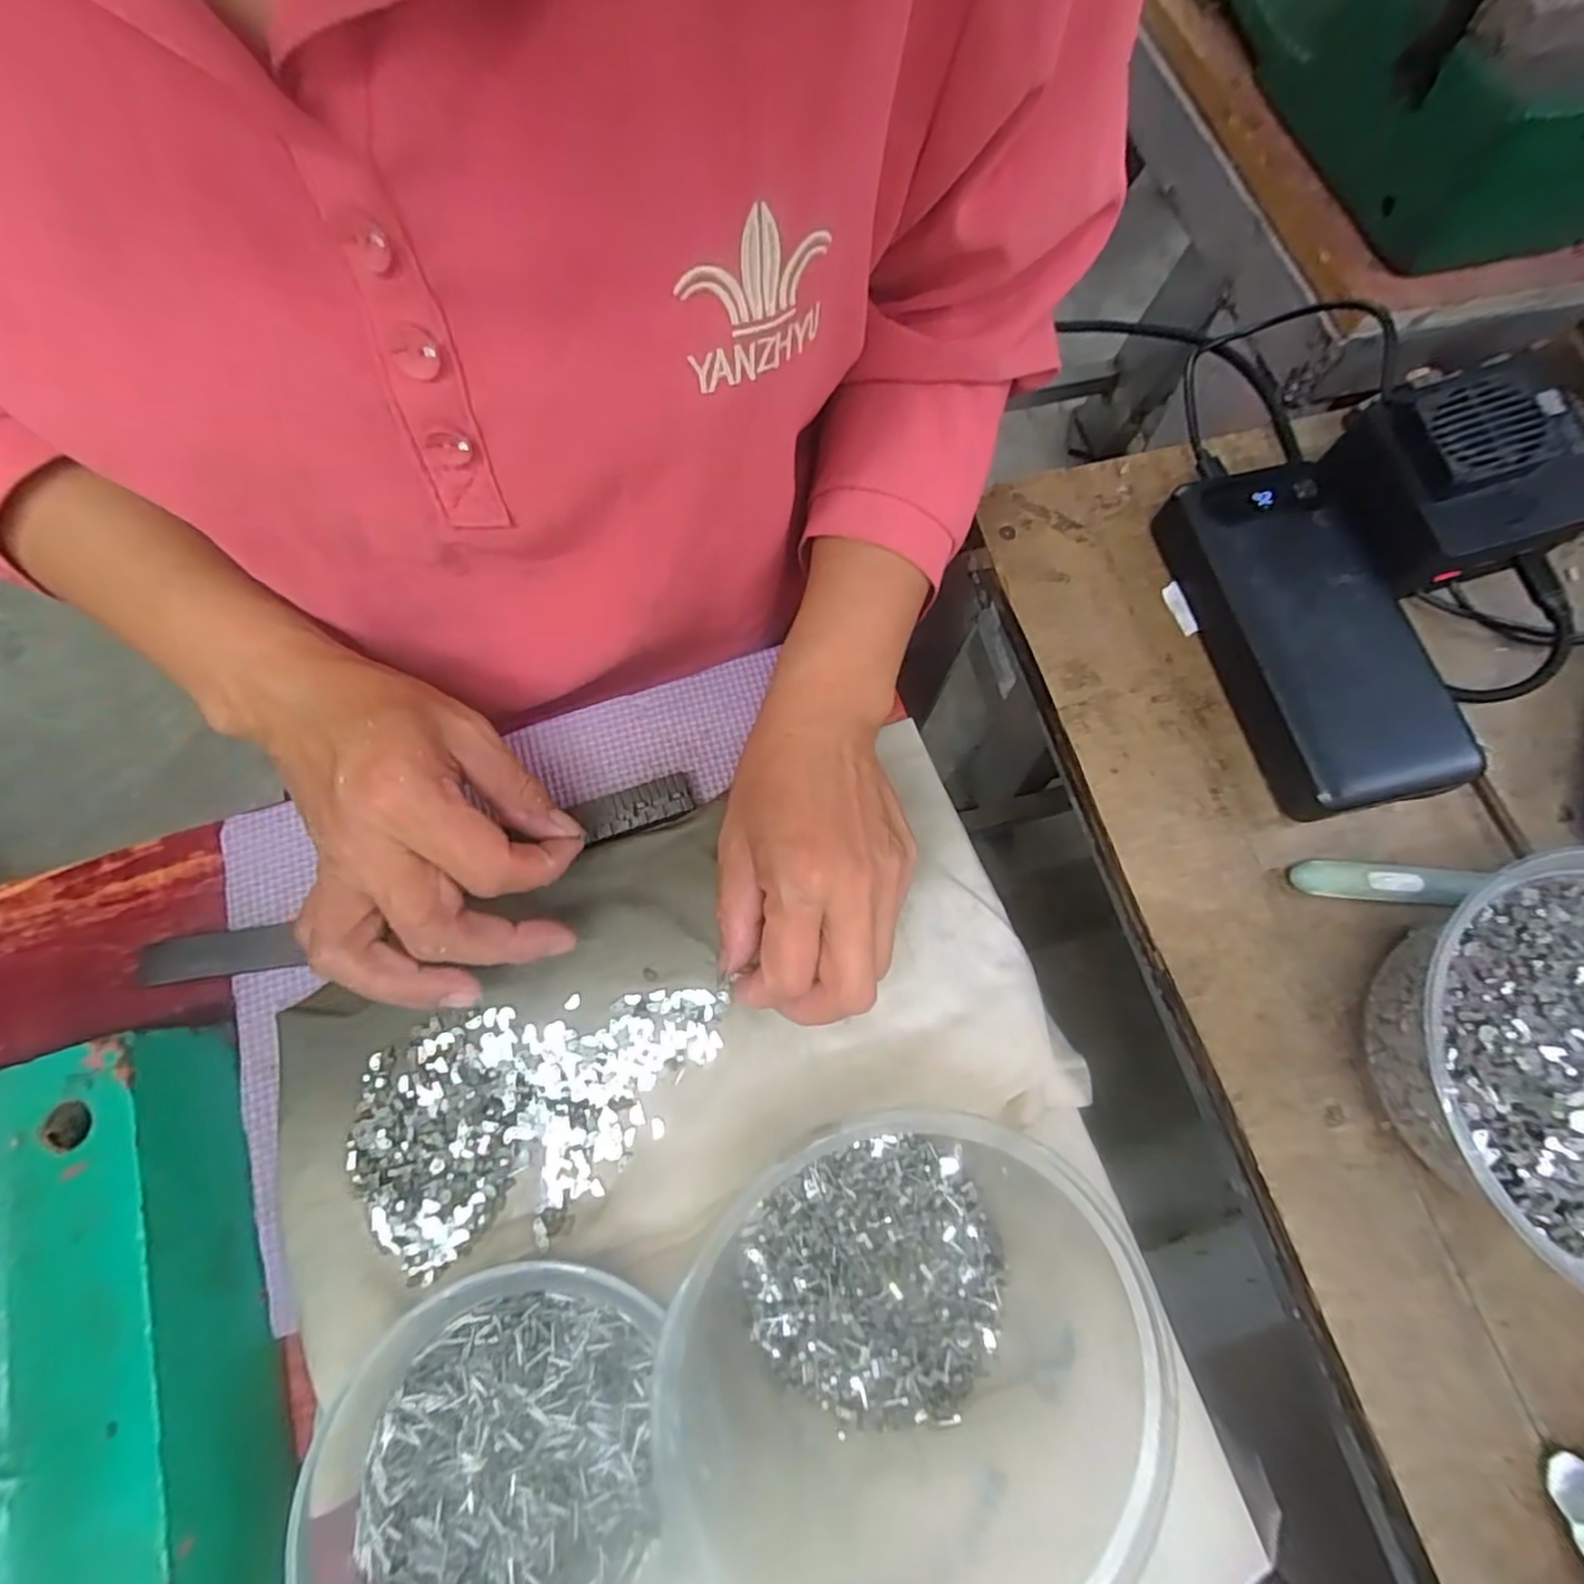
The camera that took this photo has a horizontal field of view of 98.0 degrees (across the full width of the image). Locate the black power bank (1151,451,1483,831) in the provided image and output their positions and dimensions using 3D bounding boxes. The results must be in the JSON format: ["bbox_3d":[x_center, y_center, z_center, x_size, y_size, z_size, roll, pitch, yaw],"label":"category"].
[{"bbox_3d":[0.221,-0.070,0.298,0.071,0.025,0.156,-13,74,-5],"label":"black power bank"}]

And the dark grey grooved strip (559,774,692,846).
[{"bbox_3d":[-0.069,0.007,0.302,0.048,0.004,0.019,-18,74,-6],"label":"dark grey grooved strip"}]

